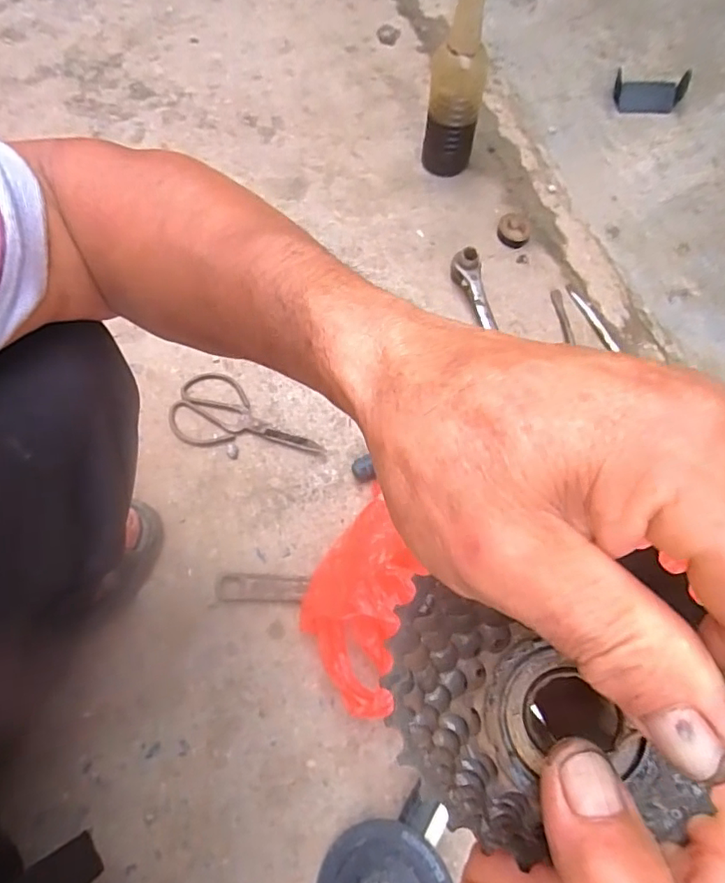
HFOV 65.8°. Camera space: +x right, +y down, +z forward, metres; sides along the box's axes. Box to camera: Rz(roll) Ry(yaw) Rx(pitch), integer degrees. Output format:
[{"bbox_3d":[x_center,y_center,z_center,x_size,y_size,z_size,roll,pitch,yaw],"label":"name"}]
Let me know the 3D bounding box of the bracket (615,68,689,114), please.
[{"bbox_3d":[0.448,-0.545,0.877,0.104,0.017,0.068,18,87,19],"label":"bracket"}]

